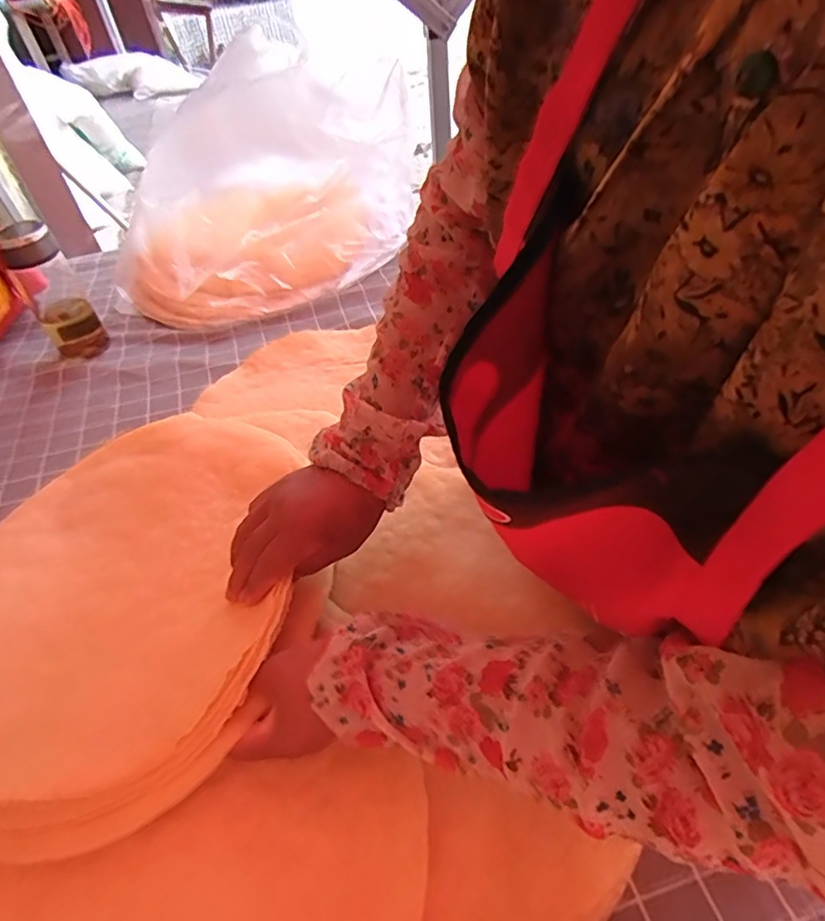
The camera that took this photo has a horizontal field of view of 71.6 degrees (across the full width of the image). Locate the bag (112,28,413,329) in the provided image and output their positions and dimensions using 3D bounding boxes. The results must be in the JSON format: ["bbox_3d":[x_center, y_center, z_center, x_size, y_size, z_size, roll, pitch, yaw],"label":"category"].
[{"bbox_3d":[-0.224,-0.409,0.866,0.342,0.244,0.431,25,55,29],"label":"bag"}]

